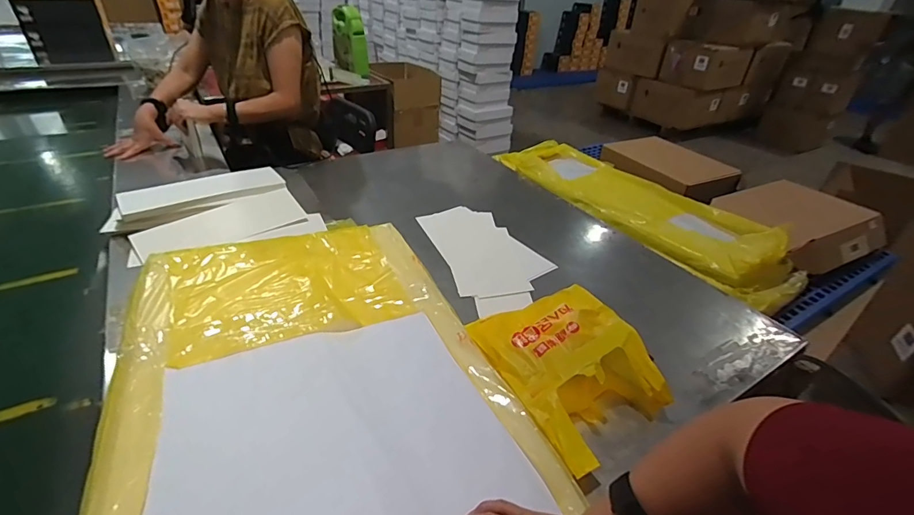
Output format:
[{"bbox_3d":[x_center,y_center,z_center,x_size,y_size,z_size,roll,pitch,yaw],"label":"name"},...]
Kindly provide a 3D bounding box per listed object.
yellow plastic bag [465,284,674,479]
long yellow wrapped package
[{"bbox_3d":[0.158,0.156,0.644,0.201,0.096,0.276,-14,39,-26],"label":"yellow plastic bag"},{"bbox_3d":[0.461,-0.158,1.200,0.259,0.094,0.894,-16,40,-28],"label":"long yellow wrapped package"}]

